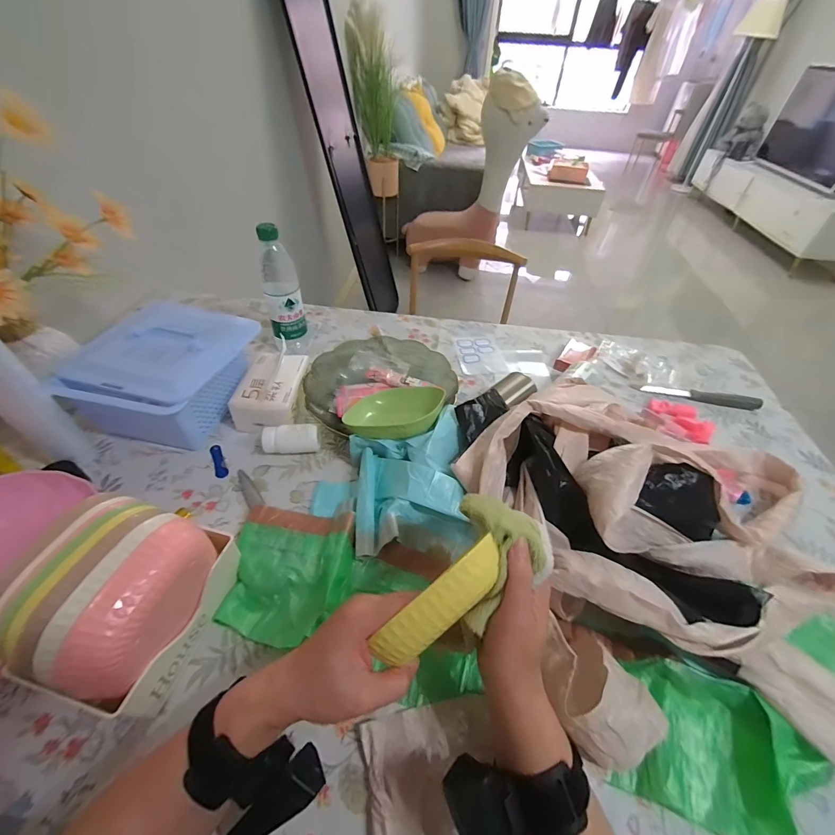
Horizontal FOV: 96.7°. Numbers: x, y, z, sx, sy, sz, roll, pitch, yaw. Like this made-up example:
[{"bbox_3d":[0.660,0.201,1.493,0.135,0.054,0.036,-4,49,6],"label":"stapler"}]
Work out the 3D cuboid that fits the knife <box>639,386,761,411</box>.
[{"bbox_3d":[0.518,-0.043,0.679,0.194,0.021,0.021,12,47,9],"label":"knife"}]

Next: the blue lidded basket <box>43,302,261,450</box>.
[{"bbox_3d":[-0.372,-0.062,0.573,0.190,0.121,0.197,11,47,8],"label":"blue lidded basket"}]

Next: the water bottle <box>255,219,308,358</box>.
[{"bbox_3d":[-0.232,-0.203,0.644,0.060,0.227,0.059,-11,48,-13],"label":"water bottle"}]

